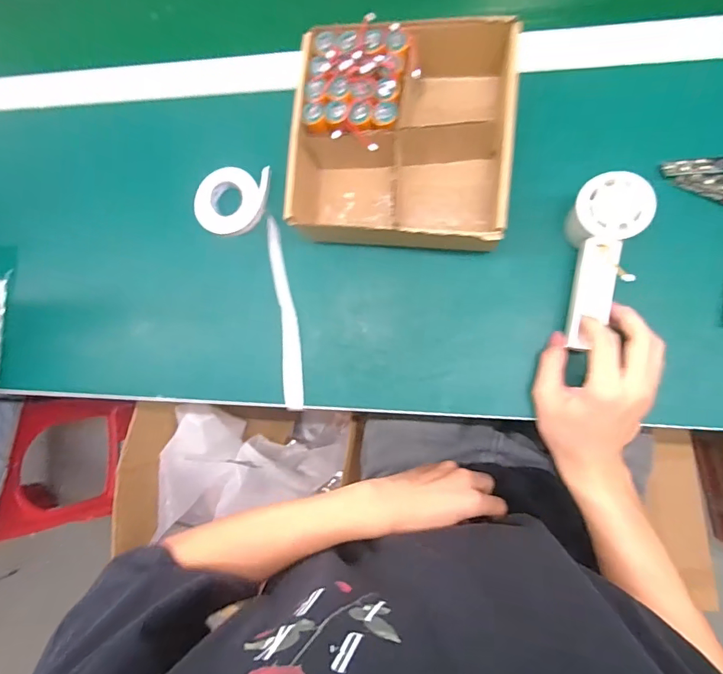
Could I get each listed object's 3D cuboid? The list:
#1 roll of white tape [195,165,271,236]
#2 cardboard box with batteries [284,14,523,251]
[{"bbox_3d":[-0.143,-0.150,0.494,0.077,0.015,0.077,-1,86,9],"label":"roll of white tape"},{"bbox_3d":[0.035,-0.188,0.429,0.204,0.074,0.204,7,87,10],"label":"cardboard box with batteries"}]

